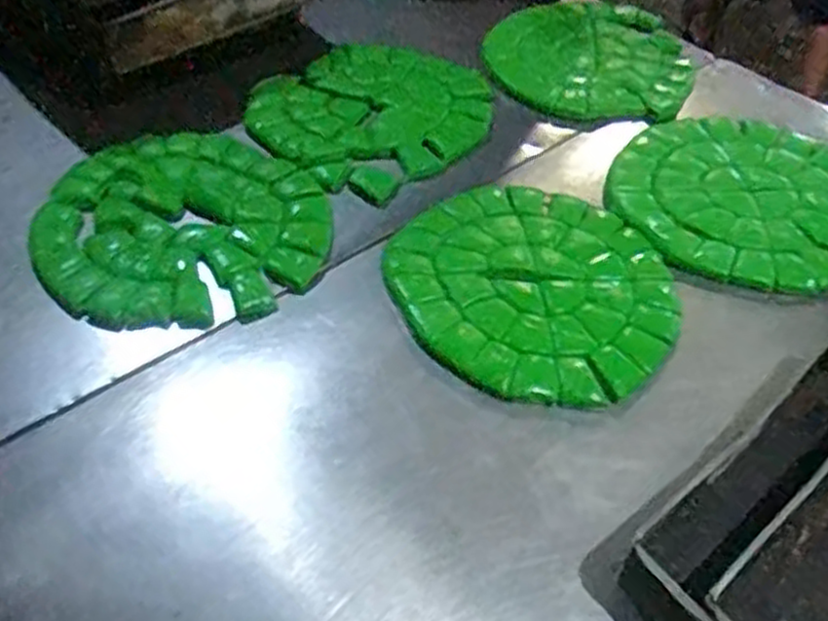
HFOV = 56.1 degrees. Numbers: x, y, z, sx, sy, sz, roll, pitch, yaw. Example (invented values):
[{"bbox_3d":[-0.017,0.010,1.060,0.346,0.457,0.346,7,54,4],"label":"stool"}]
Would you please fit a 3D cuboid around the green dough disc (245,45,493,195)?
[{"bbox_3d":[-0.047,-0.278,1.055,0.278,0.026,0.319,36,56,27],"label":"green dough disc"}]

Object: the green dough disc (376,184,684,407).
[{"bbox_3d":[0.132,-0.033,0.853,0.309,0.010,0.302,1,47,-1],"label":"green dough disc"}]

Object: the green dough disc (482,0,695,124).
[{"bbox_3d":[0.268,-0.407,1.211,0.299,0.019,0.351,4,47,1],"label":"green dough disc"}]

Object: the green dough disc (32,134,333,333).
[{"bbox_3d":[-0.260,-0.108,0.896,0.310,0.033,0.301,1,47,-1],"label":"green dough disc"}]

